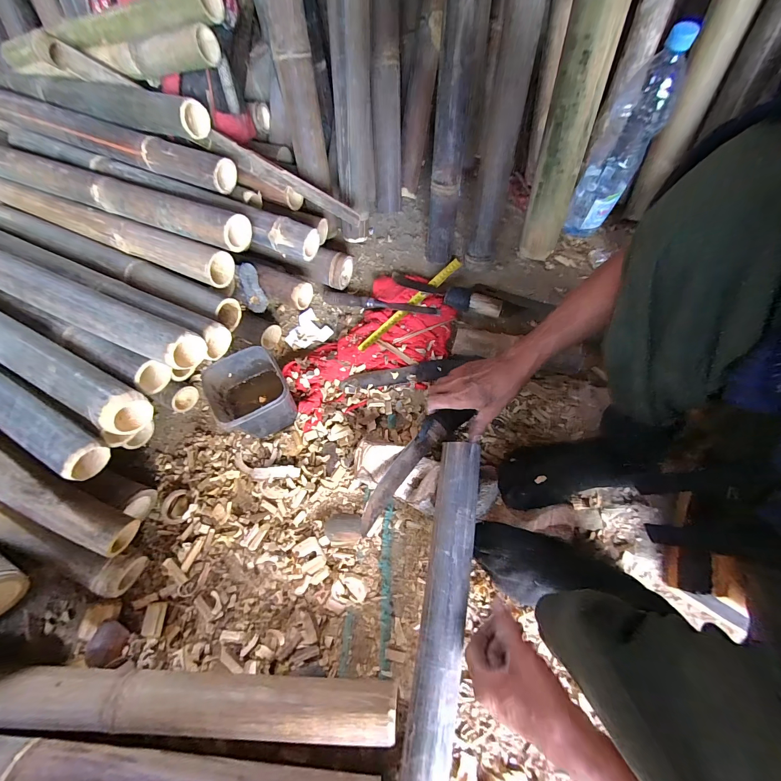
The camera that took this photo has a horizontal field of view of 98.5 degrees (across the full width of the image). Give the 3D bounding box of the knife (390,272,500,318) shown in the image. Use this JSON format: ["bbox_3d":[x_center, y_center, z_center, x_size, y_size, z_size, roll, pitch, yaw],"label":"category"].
[{"bbox_3d":[0.110,-0.204,0.691,0.236,0.032,0.048,23,69,12],"label":"knife"}]

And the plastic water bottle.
[{"bbox_3d":[0.415,-0.432,0.610,0.081,0.331,0.085,32,71,16],"label":"plastic water bottle"}]

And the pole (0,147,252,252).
[{"bbox_3d":[-0.543,-0.359,0.600,0.655,0.051,0.056,19,69,11],"label":"pole"}]

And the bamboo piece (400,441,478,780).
[{"bbox_3d":[0.047,0.373,0.384,0.053,0.034,0.628,9,70,7],"label":"bamboo piece"}]

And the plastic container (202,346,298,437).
[{"bbox_3d":[-0.227,0.014,0.570,0.107,0.112,0.115,-30,68,-10],"label":"plastic container"}]

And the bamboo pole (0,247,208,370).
[{"bbox_3d":[-0.552,-0.168,0.522,0.615,0.055,0.066,22,69,12],"label":"bamboo pole"}]

